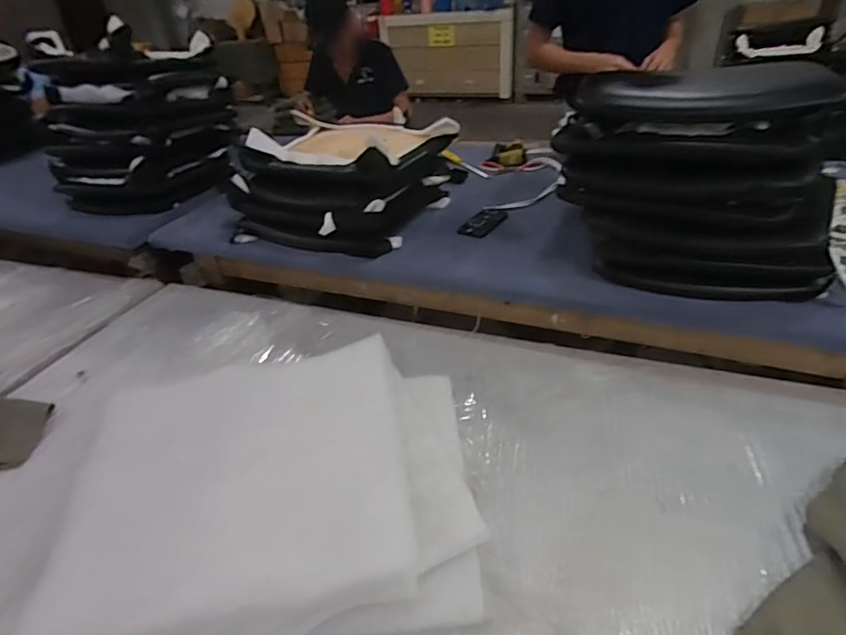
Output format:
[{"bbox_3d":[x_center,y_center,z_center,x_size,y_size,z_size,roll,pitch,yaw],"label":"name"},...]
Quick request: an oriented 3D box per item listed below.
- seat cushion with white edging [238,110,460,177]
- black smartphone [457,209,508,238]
[{"bbox_3d":[-0.221,-0.502,1.431,0.535,0.108,0.385,11,38,21],"label":"seat cushion with white edging"},{"bbox_3d":[0.172,-0.266,1.411,0.089,0.004,0.182,15,40,26],"label":"black smartphone"}]

